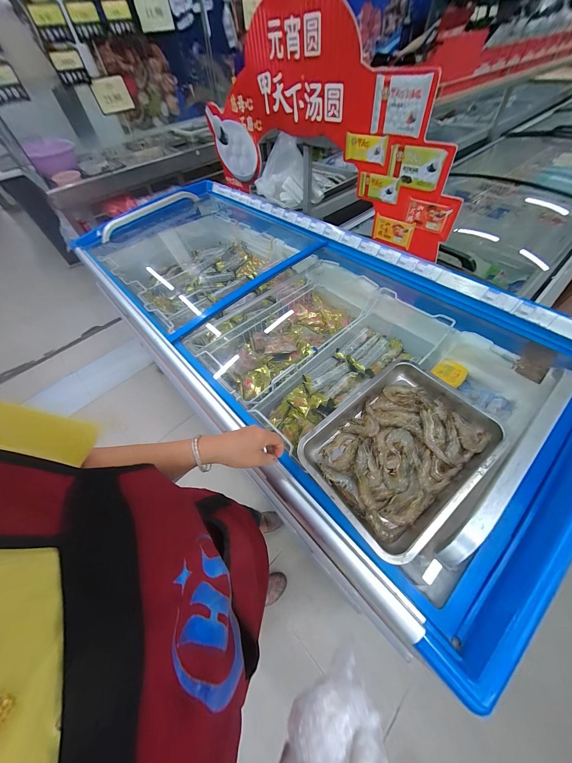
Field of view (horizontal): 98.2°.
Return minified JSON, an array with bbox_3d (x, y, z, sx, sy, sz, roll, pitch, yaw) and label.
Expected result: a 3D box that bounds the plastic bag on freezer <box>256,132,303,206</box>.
[{"bbox_3d":[-0.029,-0.911,1.083,0.229,0.226,0.094,26,62,16],"label":"plastic bag on freezer"}]

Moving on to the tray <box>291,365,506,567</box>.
[{"bbox_3d":[0.236,0.131,0.524,0.375,0.055,0.272,-35,64,-19],"label":"tray"}]

